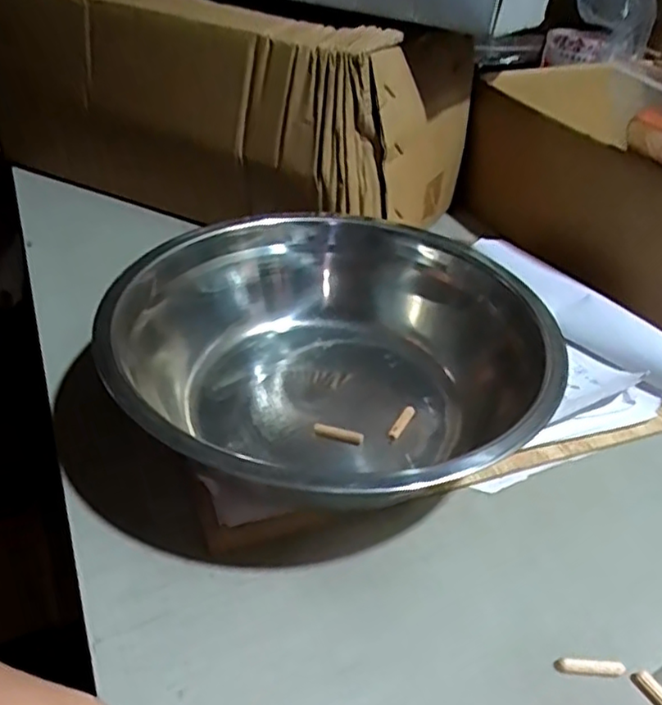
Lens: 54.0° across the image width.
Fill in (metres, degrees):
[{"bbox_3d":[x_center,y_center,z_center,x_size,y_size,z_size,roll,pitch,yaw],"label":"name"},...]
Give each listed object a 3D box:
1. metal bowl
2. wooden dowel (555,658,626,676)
[{"bbox_3d":[0.003,-0.005,0.401,0.235,0.094,0.235,3,39,-3],"label":"metal bowl"},{"bbox_3d":[0.117,0.141,0.292,0.031,0.004,0.006,5,39,0],"label":"wooden dowel"}]

